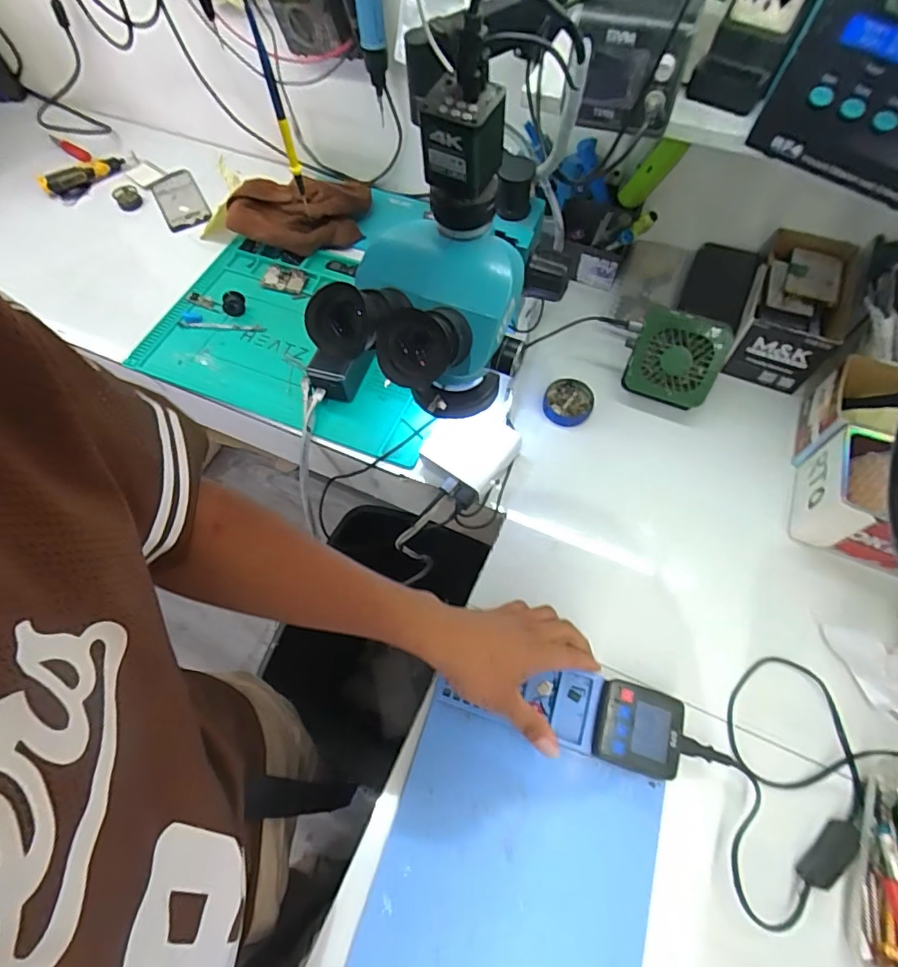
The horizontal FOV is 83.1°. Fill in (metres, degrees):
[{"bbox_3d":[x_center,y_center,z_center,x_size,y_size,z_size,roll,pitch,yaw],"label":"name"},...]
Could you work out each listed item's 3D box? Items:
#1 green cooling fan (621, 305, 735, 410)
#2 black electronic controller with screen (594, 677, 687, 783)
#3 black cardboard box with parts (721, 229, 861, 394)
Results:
[{"bbox_3d":[0.267,-0.147,0.601,0.100,0.104,0.029,20,37,13],"label":"green cooling fan"},{"bbox_3d":[0.172,0.223,0.459,0.068,0.032,0.069,15,64,9],"label":"black electronic controller with screen"},{"bbox_3d":[0.435,-0.219,0.652,0.105,0.094,0.184,23,66,13],"label":"black cardboard box with parts"}]

